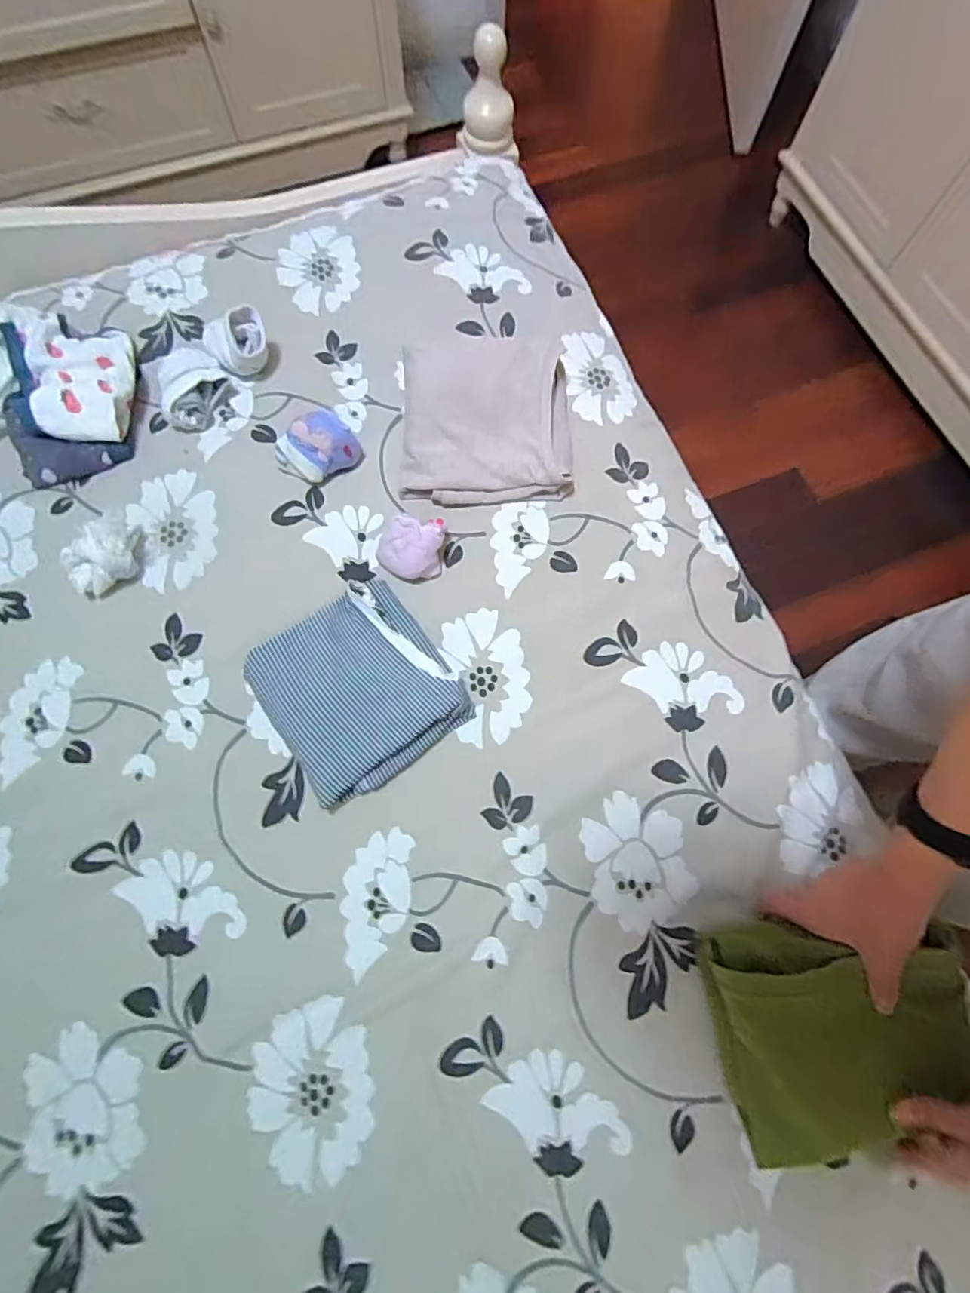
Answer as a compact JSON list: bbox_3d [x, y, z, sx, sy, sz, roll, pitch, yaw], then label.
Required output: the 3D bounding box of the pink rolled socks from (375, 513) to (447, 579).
[{"bbox_3d":[-0.082,-0.113,0.624,0.063,0.035,0.070,28,76,6],"label":"pink rolled socks"}]

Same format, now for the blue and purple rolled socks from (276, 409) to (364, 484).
[{"bbox_3d":[-0.197,-0.235,0.644,0.090,0.052,0.070,-37,78,-10],"label":"blue and purple rolled socks"}]

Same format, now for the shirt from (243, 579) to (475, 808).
[{"bbox_3d":[-0.131,0.045,0.578,0.177,0.040,0.185,-36,78,-10],"label":"shirt"}]

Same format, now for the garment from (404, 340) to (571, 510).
[{"bbox_3d":[0.003,-0.262,0.652,0.203,0.057,0.195,0,74,-1],"label":"garment"}]

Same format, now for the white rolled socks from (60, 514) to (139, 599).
[{"bbox_3d":[-0.421,-0.103,0.604,0.070,0.050,0.096,21,75,5],"label":"white rolled socks"}]

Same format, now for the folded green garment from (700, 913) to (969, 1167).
[{"bbox_3d":[0.293,0.318,0.453,0.188,0.067,0.178,-12,75,-4],"label":"folded green garment"}]

